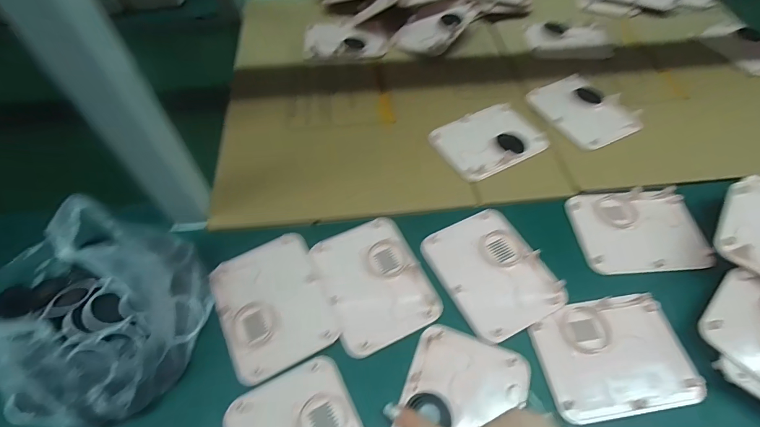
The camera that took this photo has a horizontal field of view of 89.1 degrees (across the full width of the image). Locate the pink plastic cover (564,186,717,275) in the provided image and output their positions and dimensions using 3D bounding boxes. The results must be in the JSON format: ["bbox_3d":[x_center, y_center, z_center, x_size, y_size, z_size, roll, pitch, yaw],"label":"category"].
[{"bbox_3d":[0.277,0.017,0.415,0.127,0.013,0.098,-4,54,-2],"label":"pink plastic cover"}]

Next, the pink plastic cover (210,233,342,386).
[{"bbox_3d":[-0.103,0.085,0.371,0.097,0.009,0.127,-23,57,-15],"label":"pink plastic cover"}]

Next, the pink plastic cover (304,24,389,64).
[{"bbox_3d":[-0.053,-0.266,0.599,0.125,0.015,0.080,-2,54,-1],"label":"pink plastic cover"}]

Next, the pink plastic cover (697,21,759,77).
[{"bbox_3d":[0.566,-0.262,0.595,0.087,0.014,0.128,-20,57,-14],"label":"pink plastic cover"}]

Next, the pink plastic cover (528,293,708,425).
[{"bbox_3d":[0.208,0.125,0.343,0.128,0.009,0.094,-7,55,-5],"label":"pink plastic cover"}]

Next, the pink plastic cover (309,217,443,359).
[{"bbox_3d":[-0.006,0.066,0.388,0.097,0.011,0.124,-22,57,-15],"label":"pink plastic cover"}]

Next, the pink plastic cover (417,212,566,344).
[{"bbox_3d":[0.112,0.056,0.387,0.099,0.005,0.124,-23,57,-16],"label":"pink plastic cover"}]

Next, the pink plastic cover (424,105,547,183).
[{"bbox_3d":[0.137,-0.095,0.487,0.127,0.011,0.095,-24,58,-16],"label":"pink plastic cover"}]

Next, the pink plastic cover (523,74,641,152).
[{"bbox_3d":[0.274,-0.137,0.522,0.102,0.015,0.120,-23,57,-15],"label":"pink plastic cover"}]

